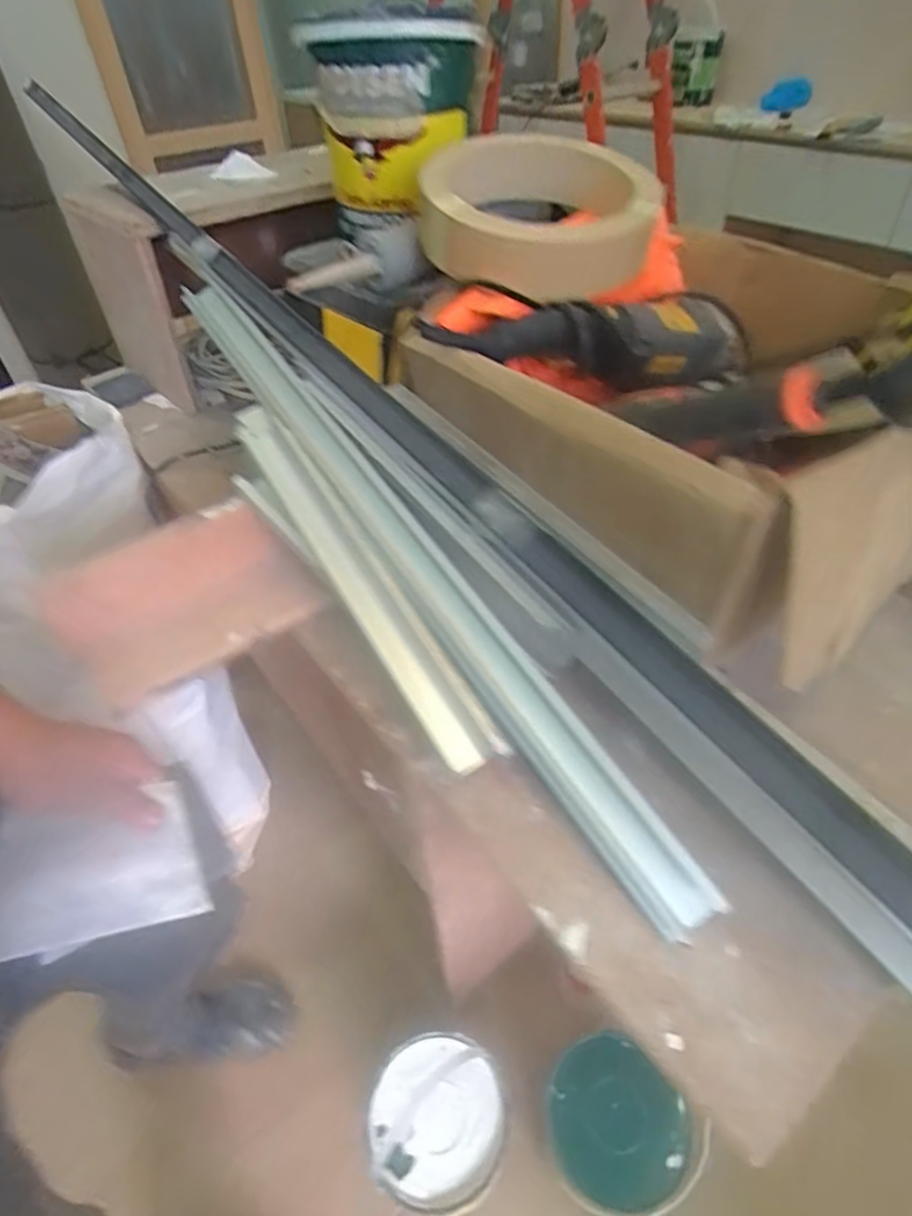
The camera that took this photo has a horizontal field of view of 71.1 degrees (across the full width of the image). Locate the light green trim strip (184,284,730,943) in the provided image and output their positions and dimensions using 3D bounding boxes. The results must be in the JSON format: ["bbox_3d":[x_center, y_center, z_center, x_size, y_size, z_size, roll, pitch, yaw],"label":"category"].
[{"bbox_3d":[-0.052,-0.068,0.552,0.052,0.014,0.738,-40,67,7],"label":"light green trim strip"}]

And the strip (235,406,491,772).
[{"bbox_3d":[-0.095,-0.034,0.543,0.034,0.014,0.399,-27,68,-22],"label":"strip"}]

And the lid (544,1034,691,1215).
[{"bbox_3d":[0.193,0.618,0.771,0.160,0.021,0.158,-11,49,13],"label":"lid"}]

